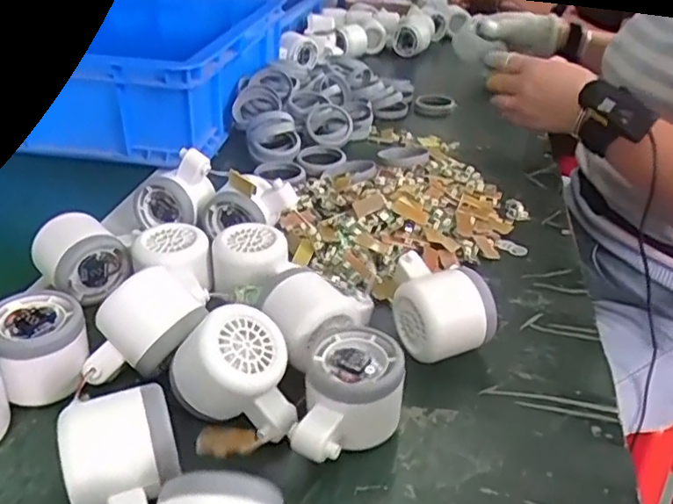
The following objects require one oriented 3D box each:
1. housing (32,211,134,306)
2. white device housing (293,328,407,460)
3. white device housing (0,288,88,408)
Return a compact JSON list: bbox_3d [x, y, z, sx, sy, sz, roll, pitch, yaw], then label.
[{"bbox_3d":[-0.198,0.005,0.477,0.059,0.056,0.045,-21,39,-34],"label":"housing"},{"bbox_3d":[0.009,0.091,0.367,0.055,0.054,0.077,9,32,10],"label":"white device housing"},{"bbox_3d":[-0.194,0.065,0.401,0.054,0.056,0.058,-16,36,-28],"label":"white device housing"}]

